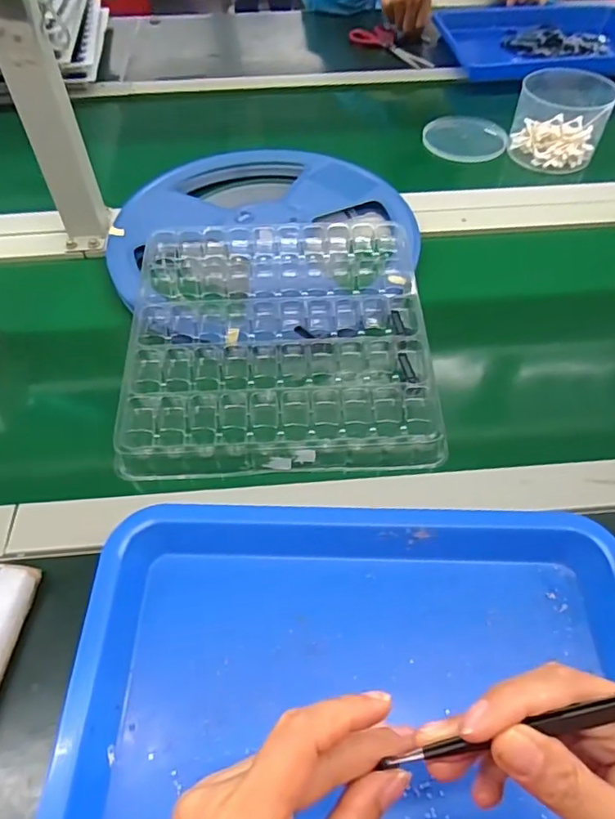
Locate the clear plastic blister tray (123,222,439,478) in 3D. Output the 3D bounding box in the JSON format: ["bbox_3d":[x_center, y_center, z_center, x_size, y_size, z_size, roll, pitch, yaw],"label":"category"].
[{"bbox_3d":[-0.025,-0.070,0.481,0.253,0.028,0.256,-3,53,-1],"label":"clear plastic blister tray"}]

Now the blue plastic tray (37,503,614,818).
[{"bbox_3d":[0.032,0.182,0.299,0.322,0.034,0.272,0,55,0],"label":"blue plastic tray"}]

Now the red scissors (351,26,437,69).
[{"bbox_3d":[0.147,-0.602,0.913,0.061,0.018,0.164,-32,61,-21],"label":"red scissors"}]

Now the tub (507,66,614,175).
[{"bbox_3d":[0.317,-0.367,0.690,0.110,0.082,0.089,21,56,16],"label":"tub"}]

